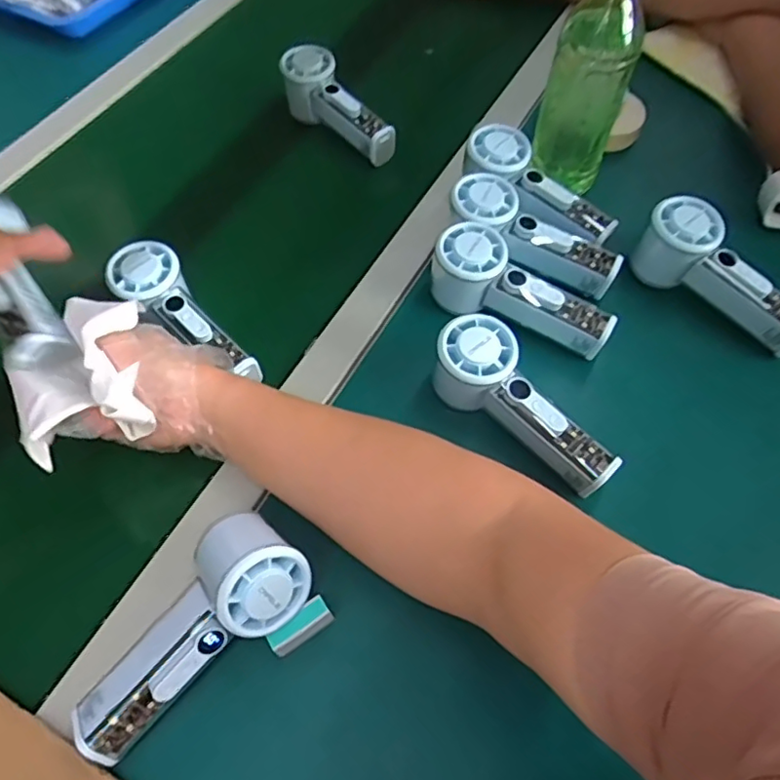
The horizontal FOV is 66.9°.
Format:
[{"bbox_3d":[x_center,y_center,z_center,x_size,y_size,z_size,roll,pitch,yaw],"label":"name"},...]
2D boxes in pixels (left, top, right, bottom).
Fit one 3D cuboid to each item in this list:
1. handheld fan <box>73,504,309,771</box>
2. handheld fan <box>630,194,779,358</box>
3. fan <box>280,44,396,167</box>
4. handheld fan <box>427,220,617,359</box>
[{"bbox_3d":[-0.125,0.142,0.356,0.154,0.064,0.077,-39,65,-18],"label":"handheld fan"},{"bbox_3d":[0.281,-0.094,0.504,0.158,0.071,0.048,44,70,8],"label":"handheld fan"},{"bbox_3d":[-0.057,-0.296,0.619,0.050,0.060,0.150,-34,63,-16],"label":"fan"},{"bbox_3d":[0.106,-0.077,0.480,0.152,0.058,0.052,29,65,19],"label":"handheld fan"}]

